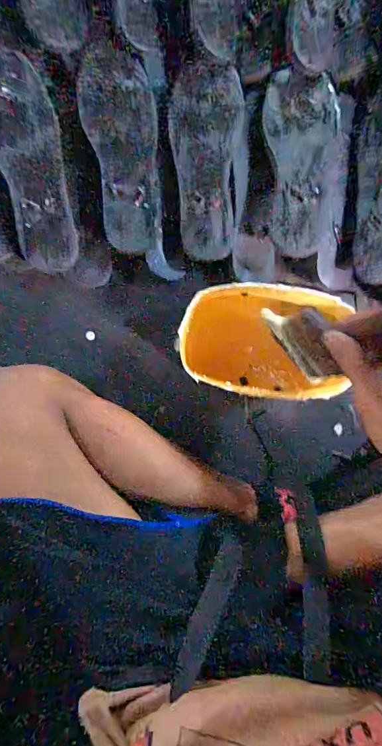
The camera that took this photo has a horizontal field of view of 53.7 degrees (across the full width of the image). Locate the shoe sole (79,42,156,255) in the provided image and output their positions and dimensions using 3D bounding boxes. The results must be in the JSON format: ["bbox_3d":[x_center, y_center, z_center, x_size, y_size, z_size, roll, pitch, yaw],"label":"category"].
[{"bbox_3d":[-0.083,-0.278,0.469,0.084,0.024,0.243,-7,93,0],"label":"shoe sole"}]

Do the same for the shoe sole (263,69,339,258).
[{"bbox_3d":[0.134,-0.262,0.470,0.086,0.015,0.220,3,93,0],"label":"shoe sole"}]

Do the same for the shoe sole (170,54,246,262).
[{"bbox_3d":[0.016,-0.264,0.464,0.086,0.012,0.234,4,93,0],"label":"shoe sole"}]

